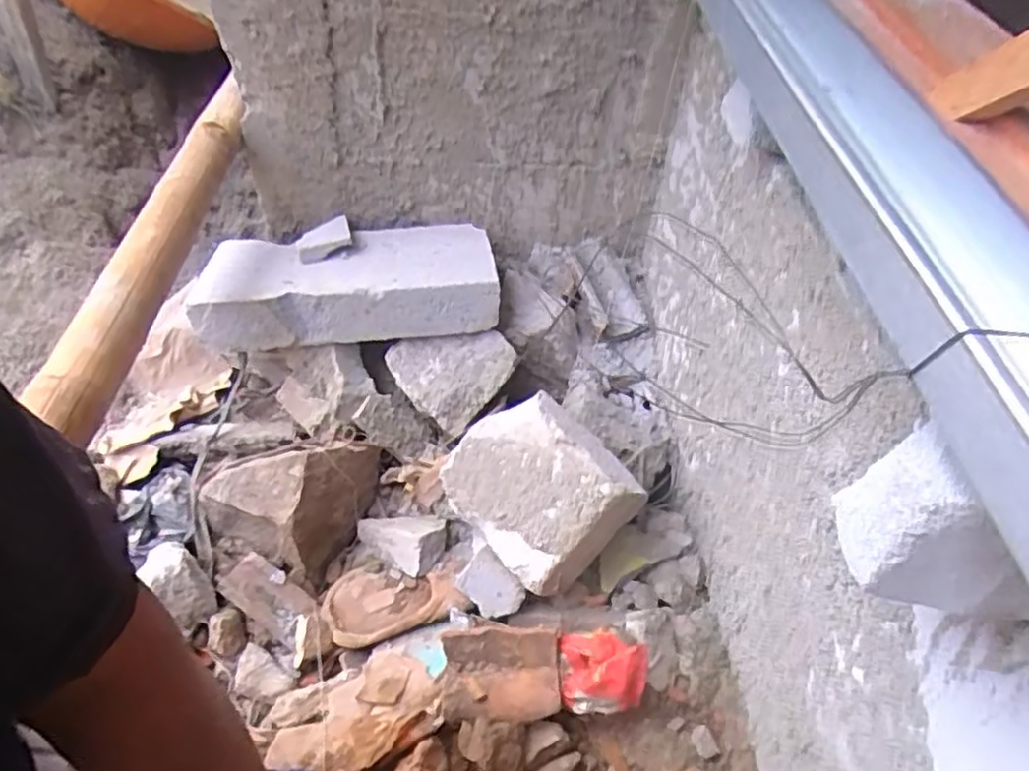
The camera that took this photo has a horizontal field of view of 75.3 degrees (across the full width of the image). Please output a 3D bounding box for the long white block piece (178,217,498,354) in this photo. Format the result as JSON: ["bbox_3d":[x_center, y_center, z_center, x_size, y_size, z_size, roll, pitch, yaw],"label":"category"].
[{"bbox_3d":[-0.221,-0.147,0.907,0.379,0.084,0.179,-2,48,-7],"label":"long white block piece"}]

